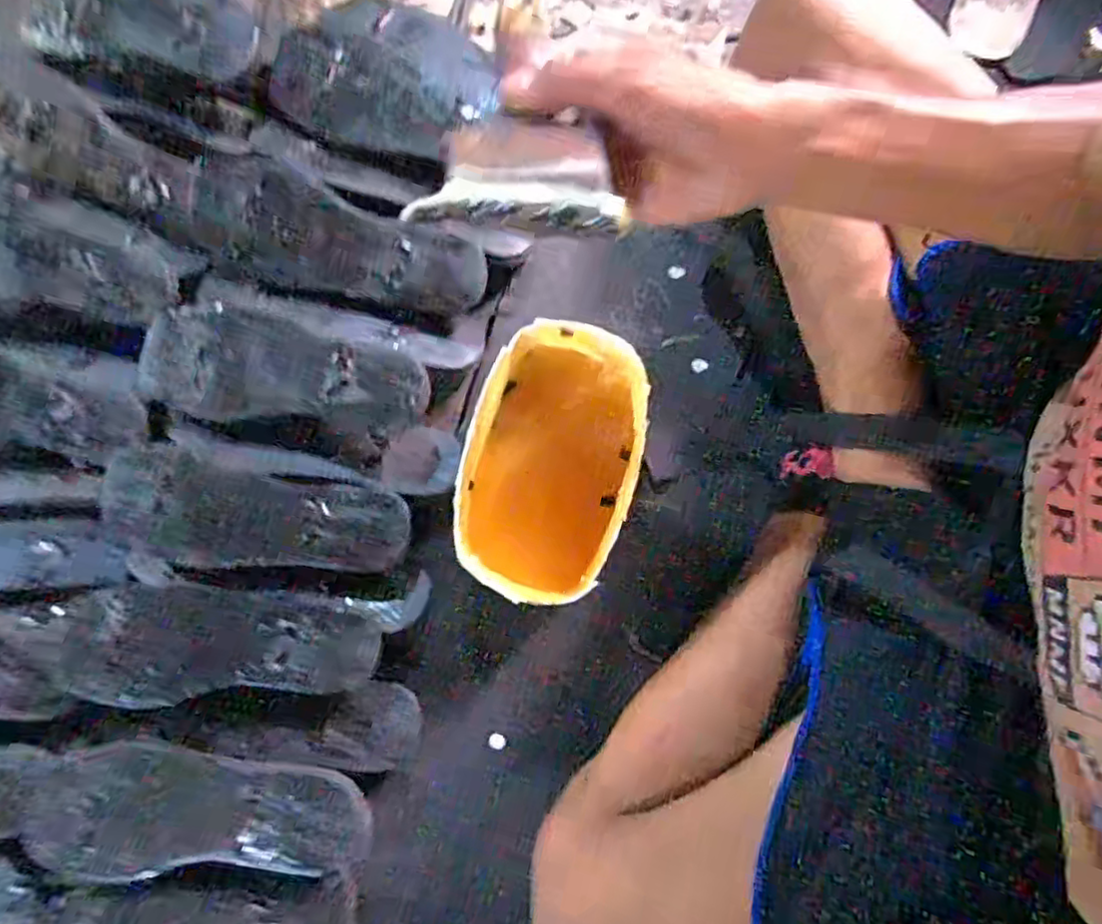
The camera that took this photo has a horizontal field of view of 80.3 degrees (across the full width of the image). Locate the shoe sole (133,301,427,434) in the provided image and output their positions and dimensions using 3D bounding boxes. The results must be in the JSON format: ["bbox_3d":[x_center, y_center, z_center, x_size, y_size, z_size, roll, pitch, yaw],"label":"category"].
[{"bbox_3d":[-0.228,-0.072,0.542,0.240,0.018,0.092,15,78,3],"label":"shoe sole"}]

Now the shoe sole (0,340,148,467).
[{"bbox_3d":[-0.459,-0.058,0.549,0.237,0.022,0.093,7,78,1],"label":"shoe sole"}]

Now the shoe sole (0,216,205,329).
[{"bbox_3d":[-0.435,-0.169,0.564,0.244,0.029,0.076,7,78,1],"label":"shoe sole"}]

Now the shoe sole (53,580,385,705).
[{"bbox_3d":[-0.259,0.138,0.504,0.245,0.020,0.088,-1,78,-1],"label":"shoe sole"}]

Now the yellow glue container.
[{"bbox_3d":[-0.001,0.004,0.503,0.130,0.083,0.199,15,78,3],"label":"yellow glue container"}]

